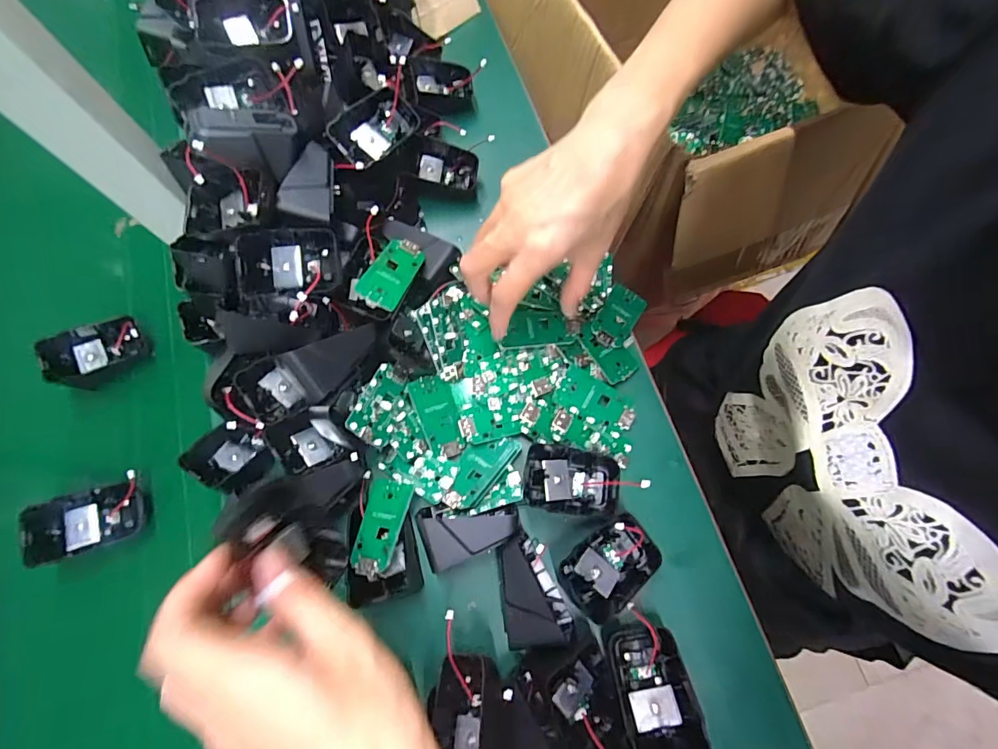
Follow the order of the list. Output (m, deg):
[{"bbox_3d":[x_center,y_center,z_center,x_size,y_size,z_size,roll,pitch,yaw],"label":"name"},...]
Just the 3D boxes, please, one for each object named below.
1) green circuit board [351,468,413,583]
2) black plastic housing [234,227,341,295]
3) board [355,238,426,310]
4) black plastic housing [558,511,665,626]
[{"bbox_3d":[-0.082,0.101,0.316,0.035,0.006,0.070,5,58,17],"label":"green circuit board"},{"bbox_3d":[-0.146,-0.079,0.319,0.066,0.019,0.043,-3,105,-8],"label":"black plastic housing"},{"bbox_3d":[-0.081,-0.077,0.345,0.032,0.004,0.062,27,61,-4],"label":"board"},{"bbox_3d":[0.075,0.131,0.314,0.066,0.031,0.042,-34,76,-9],"label":"black plastic housing"}]

